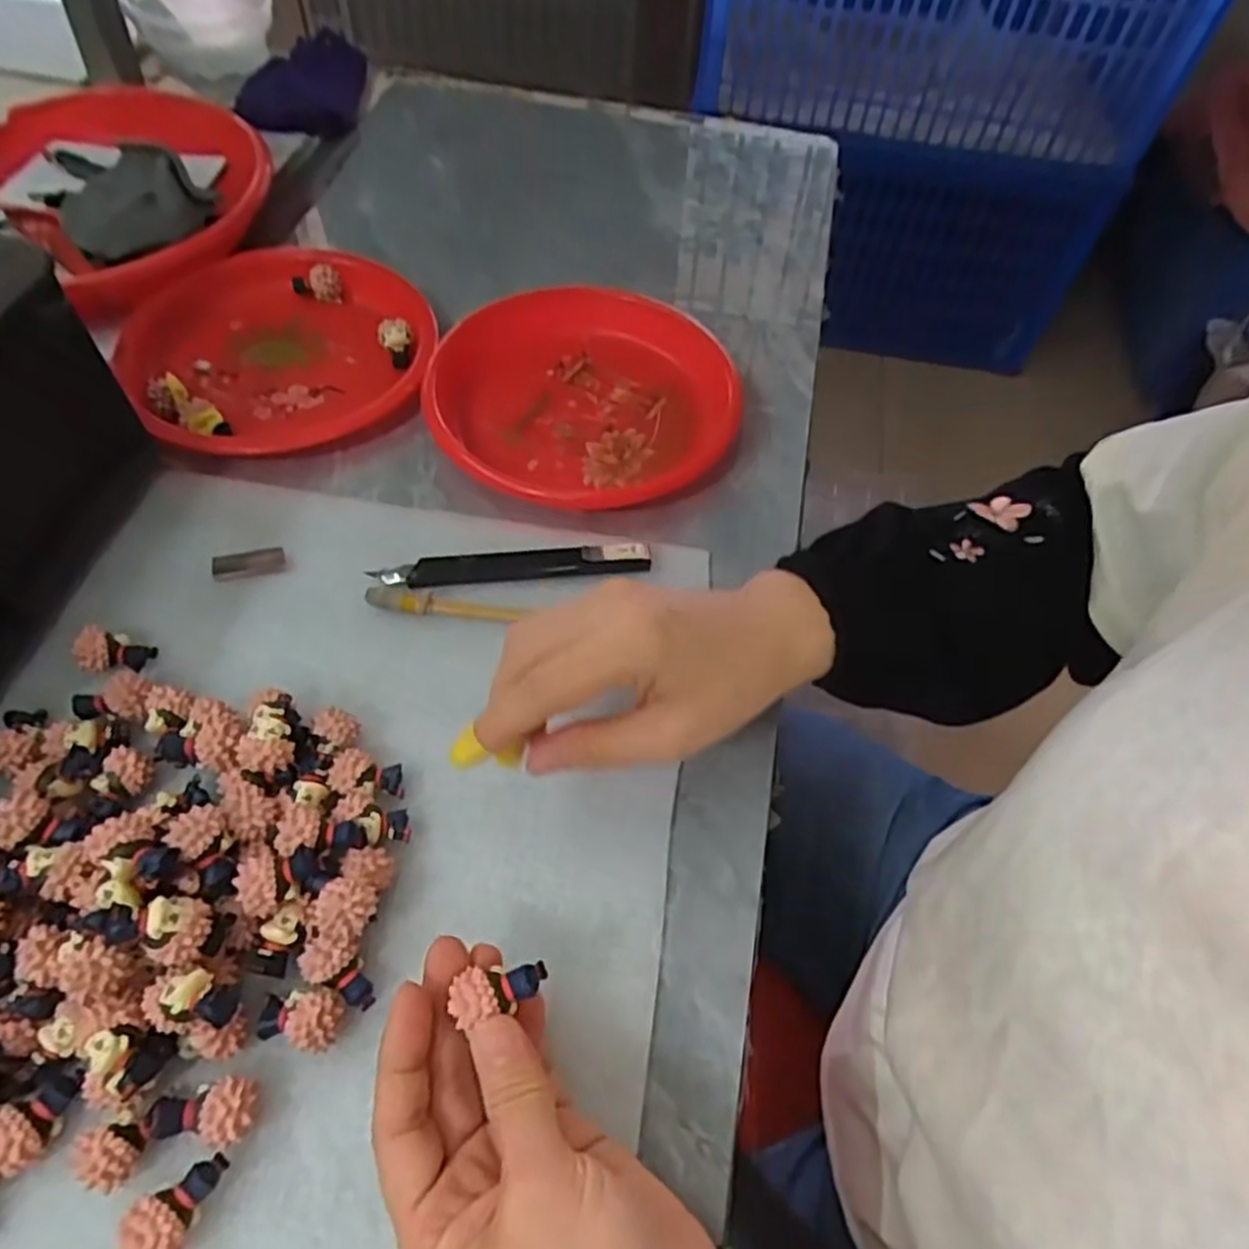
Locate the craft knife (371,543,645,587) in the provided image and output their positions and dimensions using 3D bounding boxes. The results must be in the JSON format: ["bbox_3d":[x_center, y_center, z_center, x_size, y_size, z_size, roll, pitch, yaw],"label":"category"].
[{"bbox_3d":[-0.055,-0.031,0.393,0.134,0.010,0.019,-4,55,-6],"label":"craft knife"}]

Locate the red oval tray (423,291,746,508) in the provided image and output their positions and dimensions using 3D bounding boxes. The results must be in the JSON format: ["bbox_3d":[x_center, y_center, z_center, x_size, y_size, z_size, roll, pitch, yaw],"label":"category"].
[{"bbox_3d":[-0.027,-0.139,0.458,0.175,0.027,0.163,-17,57,-15],"label":"red oval tray"}]

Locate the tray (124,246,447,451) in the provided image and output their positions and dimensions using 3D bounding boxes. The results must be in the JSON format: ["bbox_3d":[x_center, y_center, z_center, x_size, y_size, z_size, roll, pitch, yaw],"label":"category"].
[{"bbox_3d":[-0.206,-0.171,0.473,0.174,0.023,0.168,-23,59,-18],"label":"tray"}]

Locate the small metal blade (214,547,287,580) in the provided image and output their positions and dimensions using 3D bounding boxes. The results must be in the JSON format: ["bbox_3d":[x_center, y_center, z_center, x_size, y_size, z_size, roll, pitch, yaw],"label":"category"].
[{"bbox_3d":[-0.186,-0.030,0.385,0.033,0.006,0.014,-14,56,-13],"label":"small metal blade"}]

